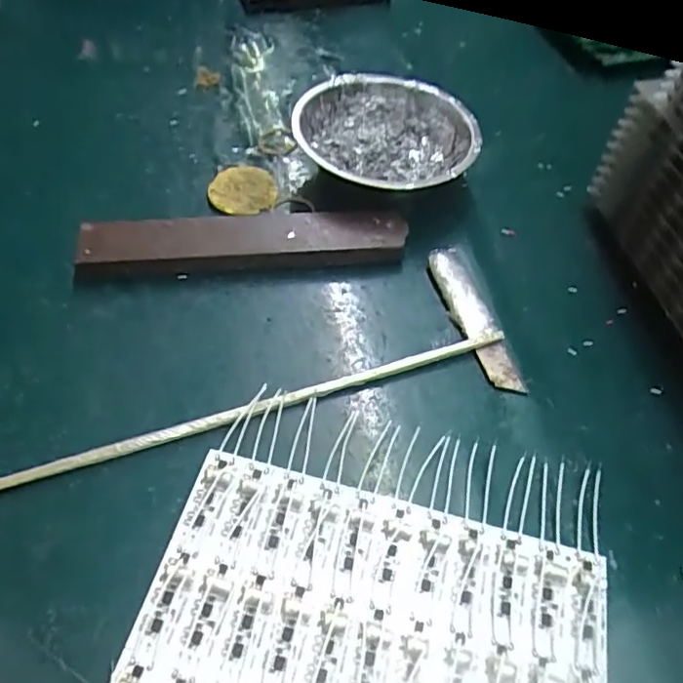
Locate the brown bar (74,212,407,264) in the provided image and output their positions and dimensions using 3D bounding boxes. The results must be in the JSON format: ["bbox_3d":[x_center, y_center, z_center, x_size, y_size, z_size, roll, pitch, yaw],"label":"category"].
[{"bbox_3d":[-0.061,-0.065,0.364,0.198,0.017,0.037,-5,55,-6],"label":"brown bar"}]

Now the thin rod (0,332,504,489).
[{"bbox_3d":[-0.039,0.033,0.303,0.275,0.007,0.011,-14,57,-12],"label":"thin rod"}]

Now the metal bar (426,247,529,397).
[{"bbox_3d":[0.078,-0.015,0.342,0.021,0.011,0.099,-14,57,-13],"label":"metal bar"}]

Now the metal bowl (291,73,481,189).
[{"bbox_3d":[0.032,-0.141,0.406,0.115,0.041,0.115,1,54,-2],"label":"metal bowl"}]

